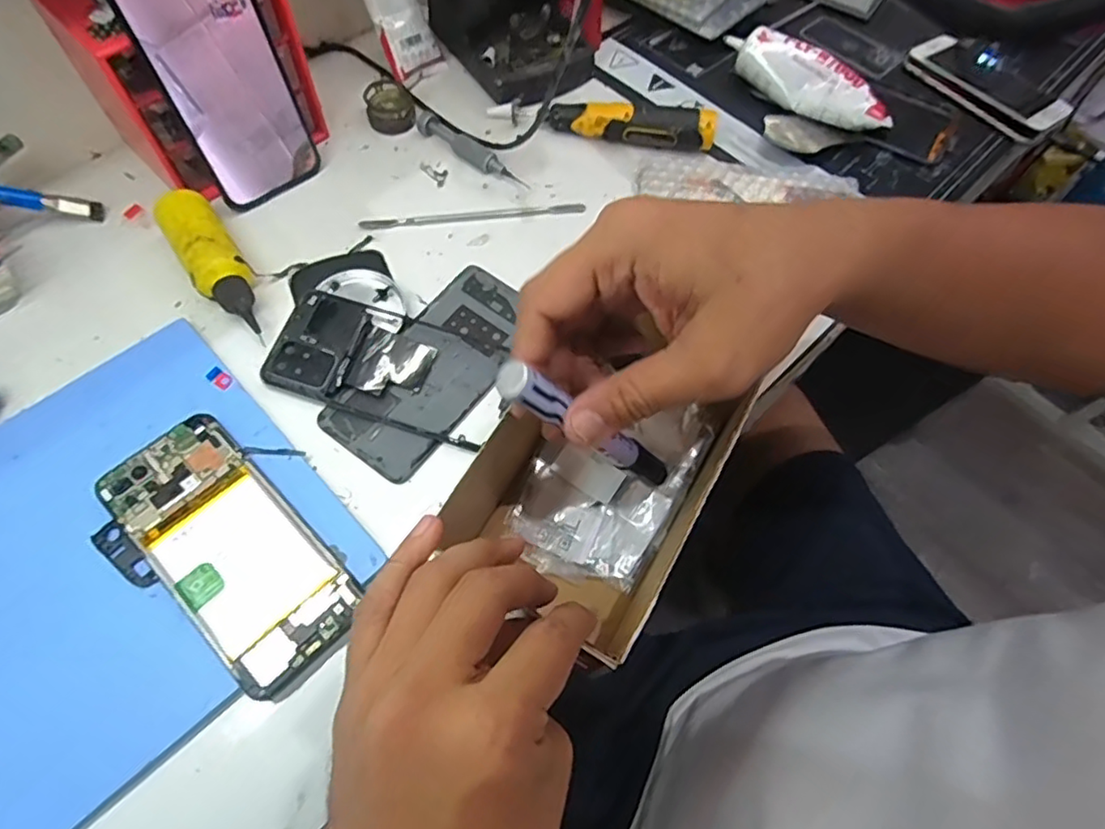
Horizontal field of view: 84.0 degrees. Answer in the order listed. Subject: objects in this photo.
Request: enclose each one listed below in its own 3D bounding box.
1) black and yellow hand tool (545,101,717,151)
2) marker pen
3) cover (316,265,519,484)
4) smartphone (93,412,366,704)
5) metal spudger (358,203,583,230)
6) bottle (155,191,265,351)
[{"bbox_3d":[0.064,-0.236,0.498,0.132,0.027,0.022,8,63,1],"label":"black and yellow hand tool"},{"bbox_3d":[0.020,0.010,0.281,0.016,0.137,0.014,-22,59,24],"label":"marker pen"},{"bbox_3d":[-0.074,-0.034,0.400,0.071,0.008,0.155,32,66,12],"label":"cover"},{"bbox_3d":[-0.173,0.072,0.332,0.159,0.014,0.069,42,68,16],"label":"smartphone"},{"bbox_3d":[-0.058,-0.150,0.463,0.167,0.004,0.011,-9,62,-7],"label":"metal spudger"},{"bbox_3d":[-0.225,-0.099,0.410,0.033,0.034,0.123,-32,69,-18],"label":"bottle"}]

